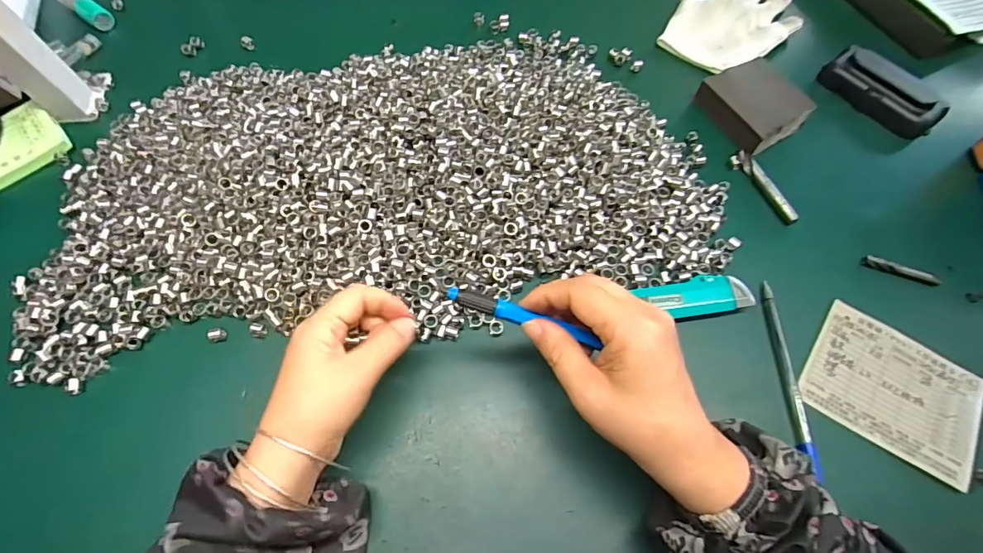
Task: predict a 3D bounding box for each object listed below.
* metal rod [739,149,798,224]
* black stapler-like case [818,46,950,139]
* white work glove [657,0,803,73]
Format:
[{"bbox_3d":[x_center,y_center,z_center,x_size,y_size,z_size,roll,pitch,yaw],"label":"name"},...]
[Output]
[{"bbox_3d":[0.234,-0.077,0.393,0.010,0.010,0.075,-19,66,-9],"label":"metal rod"},{"bbox_3d":[0.364,-0.173,0.431,0.033,0.034,0.104,-37,70,-16],"label":"black stapler-like case"},{"bbox_3d":[0.252,-0.266,0.481,0.157,0.020,0.101,-33,69,-15],"label":"white work glove"}]

